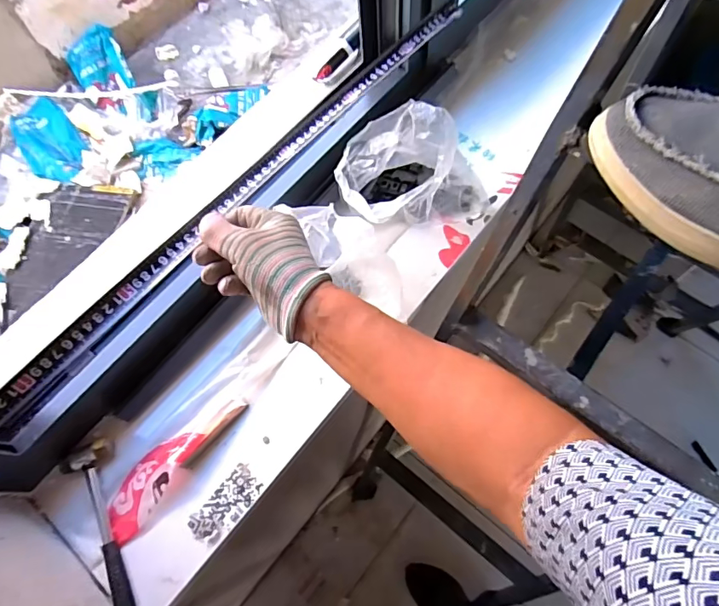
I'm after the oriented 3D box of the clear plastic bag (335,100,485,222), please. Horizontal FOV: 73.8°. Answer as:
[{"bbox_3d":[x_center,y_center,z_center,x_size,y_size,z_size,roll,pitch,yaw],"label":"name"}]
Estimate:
[{"bbox_3d":[0.067,-0.183,0.634,0.182,0.160,0.125,-24,67,-8],"label":"clear plastic bag"}]

